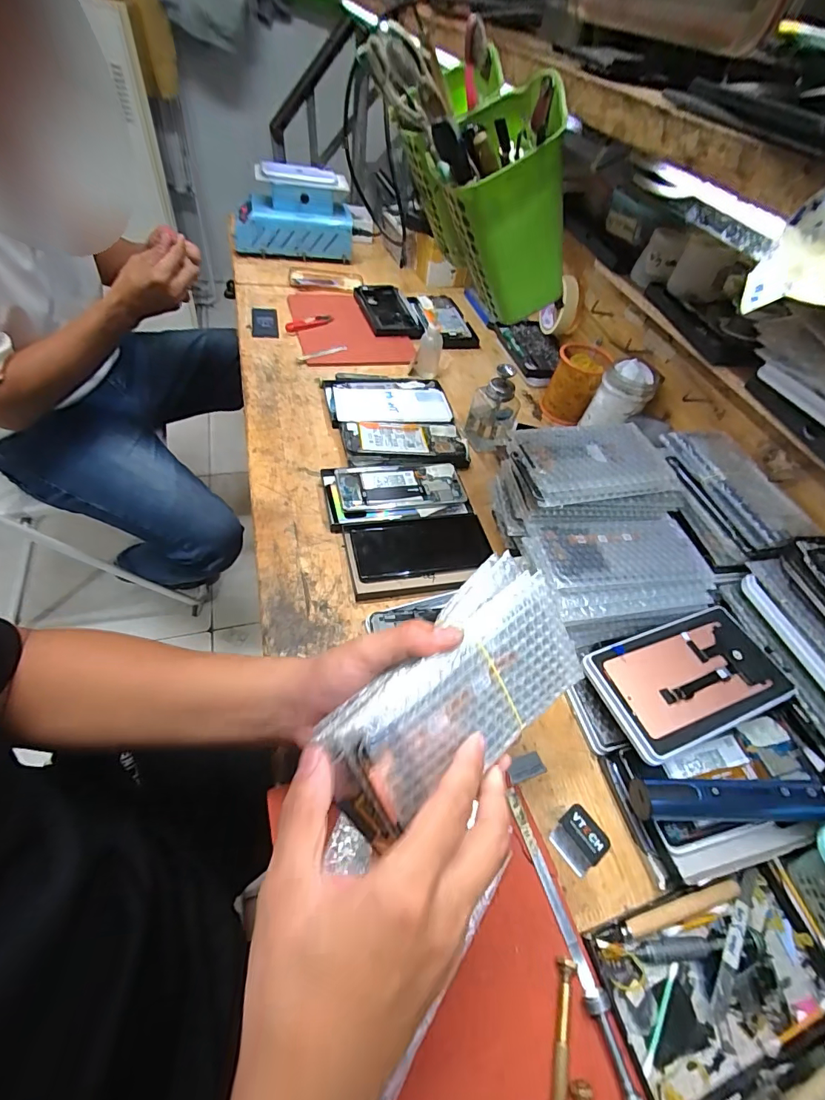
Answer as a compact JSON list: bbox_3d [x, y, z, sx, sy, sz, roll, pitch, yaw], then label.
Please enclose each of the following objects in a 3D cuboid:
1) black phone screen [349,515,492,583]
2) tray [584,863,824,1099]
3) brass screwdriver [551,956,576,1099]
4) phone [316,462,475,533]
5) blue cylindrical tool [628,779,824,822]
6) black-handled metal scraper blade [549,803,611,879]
[{"bbox_3d":[0.011,-0.006,0.531,0.159,0.007,0.077,-5,53,-13],"label":"black phone screen"},{"bbox_3d":[0.235,0.348,0.292,0.177,0.028,0.200,-9,54,-16],"label":"tray"},{"bbox_3d":[0.092,0.332,0.278,0.012,0.008,0.116,17,52,4],"label":"brass screwdriver"},{"bbox_3d":[-0.020,-0.073,0.572,0.183,0.013,0.101,-5,56,-7],"label":"phone"},{"bbox_3d":[0.256,0.205,0.361,0.157,0.034,0.028,5,52,-6],"label":"blue cylindrical tool"},{"bbox_3d":[0.141,0.244,0.374,0.041,0.004,0.039,-28,61,-27],"label":"black-handled metal scraper blade"}]

